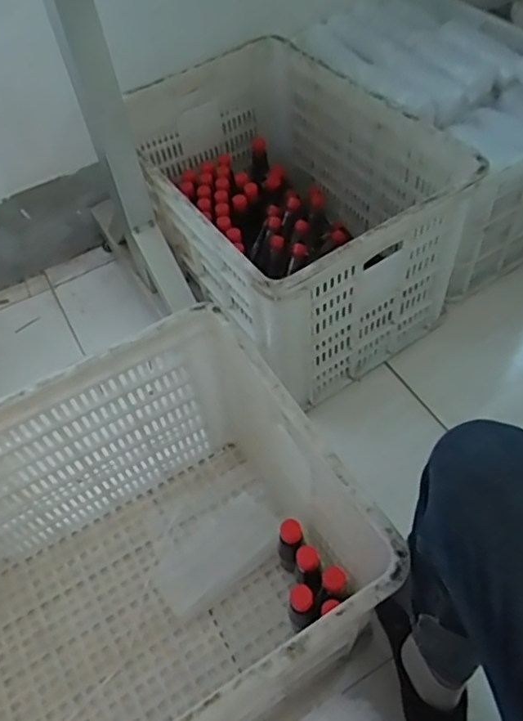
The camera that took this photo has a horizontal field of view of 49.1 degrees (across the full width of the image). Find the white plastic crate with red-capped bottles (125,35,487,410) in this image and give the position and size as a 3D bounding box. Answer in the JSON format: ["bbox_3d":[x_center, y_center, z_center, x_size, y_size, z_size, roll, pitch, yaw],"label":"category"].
[{"bbox_3d":[0.023,-0.298,1.128,0.450,0.336,0.657,-34,58,-19],"label":"white plastic crate with red-capped bottles"}]

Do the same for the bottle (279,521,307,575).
[{"bbox_3d":[0.046,0.274,0.834,0.039,0.130,0.033,26,60,22],"label":"bottle"}]

